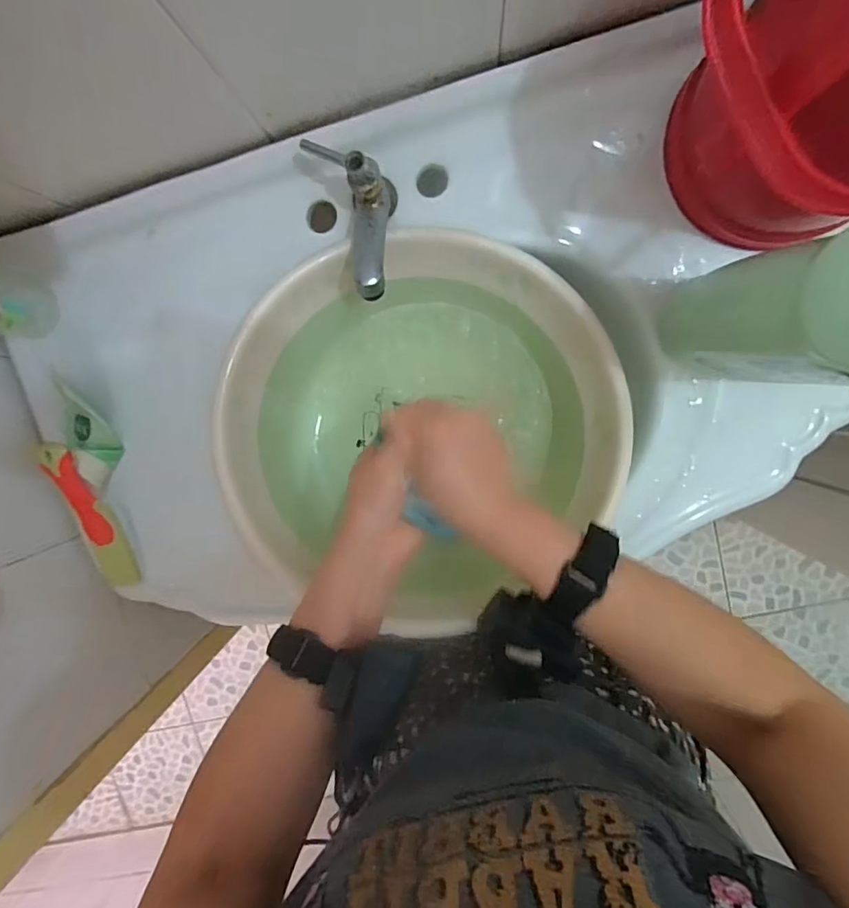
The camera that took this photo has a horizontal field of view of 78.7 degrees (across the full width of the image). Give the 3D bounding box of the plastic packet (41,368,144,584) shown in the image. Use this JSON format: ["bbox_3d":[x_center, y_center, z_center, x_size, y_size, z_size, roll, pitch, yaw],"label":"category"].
[{"bbox_3d":[-0.318,0.030,0.491,0.058,0.063,0.214,-16,97,7],"label":"plastic packet"}]

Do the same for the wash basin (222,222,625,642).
[{"bbox_3d":[0.005,-0.026,0.470,0.316,0.142,0.298,1,98,5],"label":"wash basin"}]

